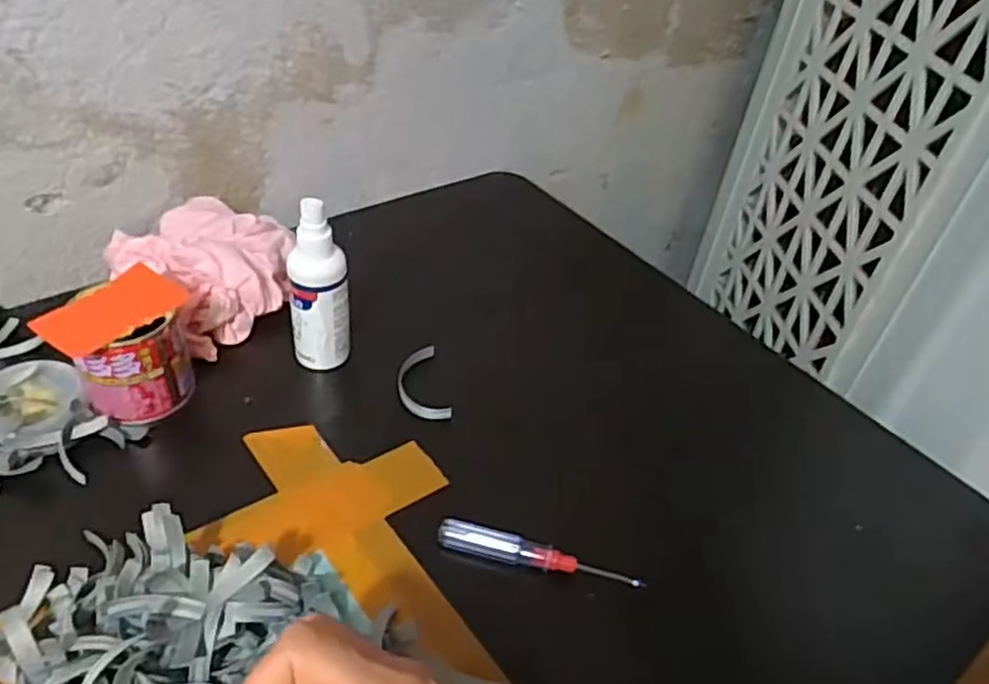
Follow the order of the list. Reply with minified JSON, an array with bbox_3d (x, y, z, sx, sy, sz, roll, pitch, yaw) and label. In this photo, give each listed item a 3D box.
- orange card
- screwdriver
[{"bbox_3d":[-0.237,-0.021,0.447,0.051,0.005,0.078,30,48,18],"label":"orange card"},{"bbox_3d":[0.026,0.125,0.421,0.119,0.014,0.015,14,41,7],"label":"screwdriver"}]

